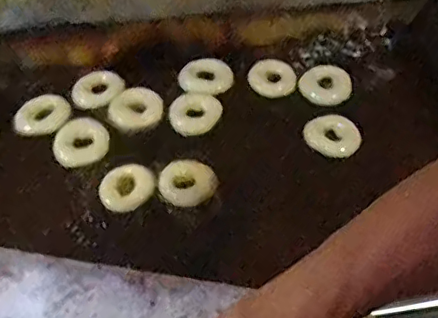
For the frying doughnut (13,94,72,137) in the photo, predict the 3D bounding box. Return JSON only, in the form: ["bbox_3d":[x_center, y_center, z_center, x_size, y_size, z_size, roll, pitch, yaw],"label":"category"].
[{"bbox_3d":[-0.245,-0.058,0.787,0.076,0.027,0.062,-12,49,-12],"label":"frying doughnut"}]

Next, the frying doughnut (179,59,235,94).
[{"bbox_3d":[-0.018,-0.124,0.840,0.080,0.016,0.056,4,47,3],"label":"frying doughnut"}]

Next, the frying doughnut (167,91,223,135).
[{"bbox_3d":[-0.033,-0.068,0.804,0.065,0.022,0.073,18,49,15],"label":"frying doughnut"}]

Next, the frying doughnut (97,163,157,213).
[{"bbox_3d":[-0.117,0.036,0.716,0.060,0.015,0.069,31,54,25],"label":"frying doughnut"}]

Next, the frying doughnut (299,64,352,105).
[{"bbox_3d":[0.159,-0.110,0.842,0.073,0.030,0.053,-4,48,-4],"label":"frying doughnut"}]

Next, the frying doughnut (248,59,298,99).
[{"bbox_3d":[0.081,-0.121,0.846,0.071,0.019,0.064,7,48,5],"label":"frying doughnut"}]

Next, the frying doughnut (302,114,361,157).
[{"bbox_3d":[0.155,-0.033,0.771,0.076,0.021,0.057,17,49,14],"label":"frying doughnut"}]

